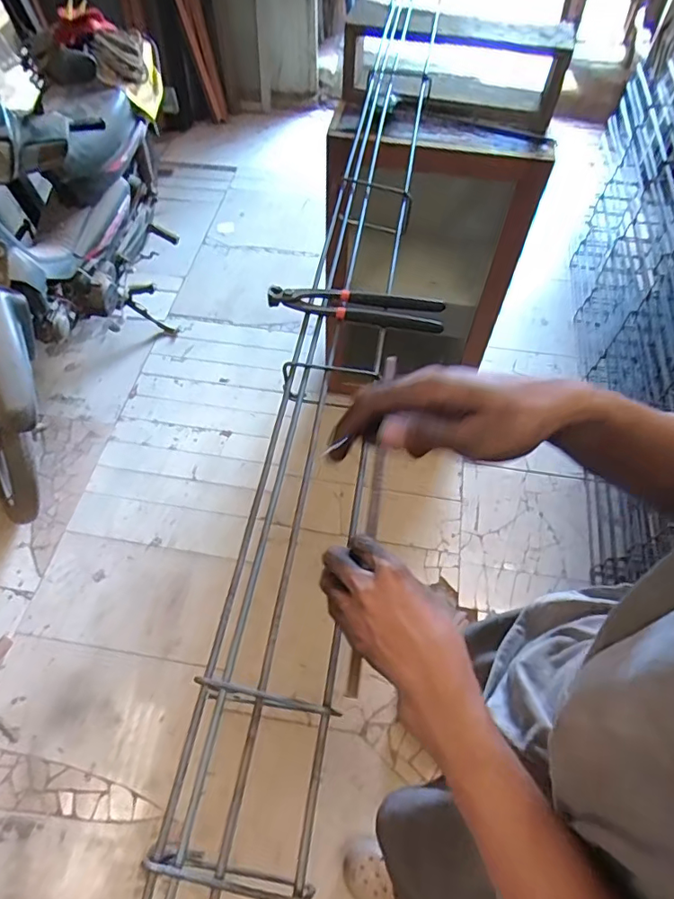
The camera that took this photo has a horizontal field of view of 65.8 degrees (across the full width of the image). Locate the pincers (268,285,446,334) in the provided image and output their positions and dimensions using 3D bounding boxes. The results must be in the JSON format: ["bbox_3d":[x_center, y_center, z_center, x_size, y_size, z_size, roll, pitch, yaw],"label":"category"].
[{"bbox_3d":[0.022,-0.180,0.649,0.215,0.024,0.041,10,58,6],"label":"pincers"}]

